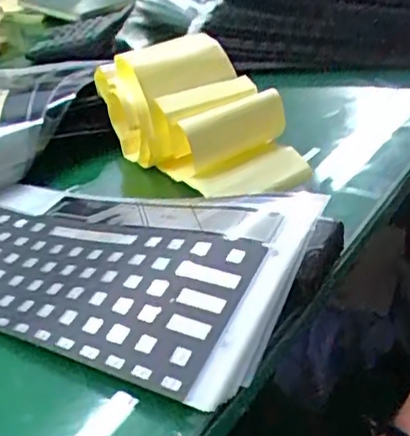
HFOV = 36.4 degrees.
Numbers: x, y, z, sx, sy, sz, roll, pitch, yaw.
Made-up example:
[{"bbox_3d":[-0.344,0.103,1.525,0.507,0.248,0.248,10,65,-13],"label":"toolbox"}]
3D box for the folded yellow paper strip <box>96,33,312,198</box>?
[{"bbox_3d":[0.001,-0.082,0.495,0.166,0.086,0.098,21,41,39],"label":"folded yellow paper strip"}]

